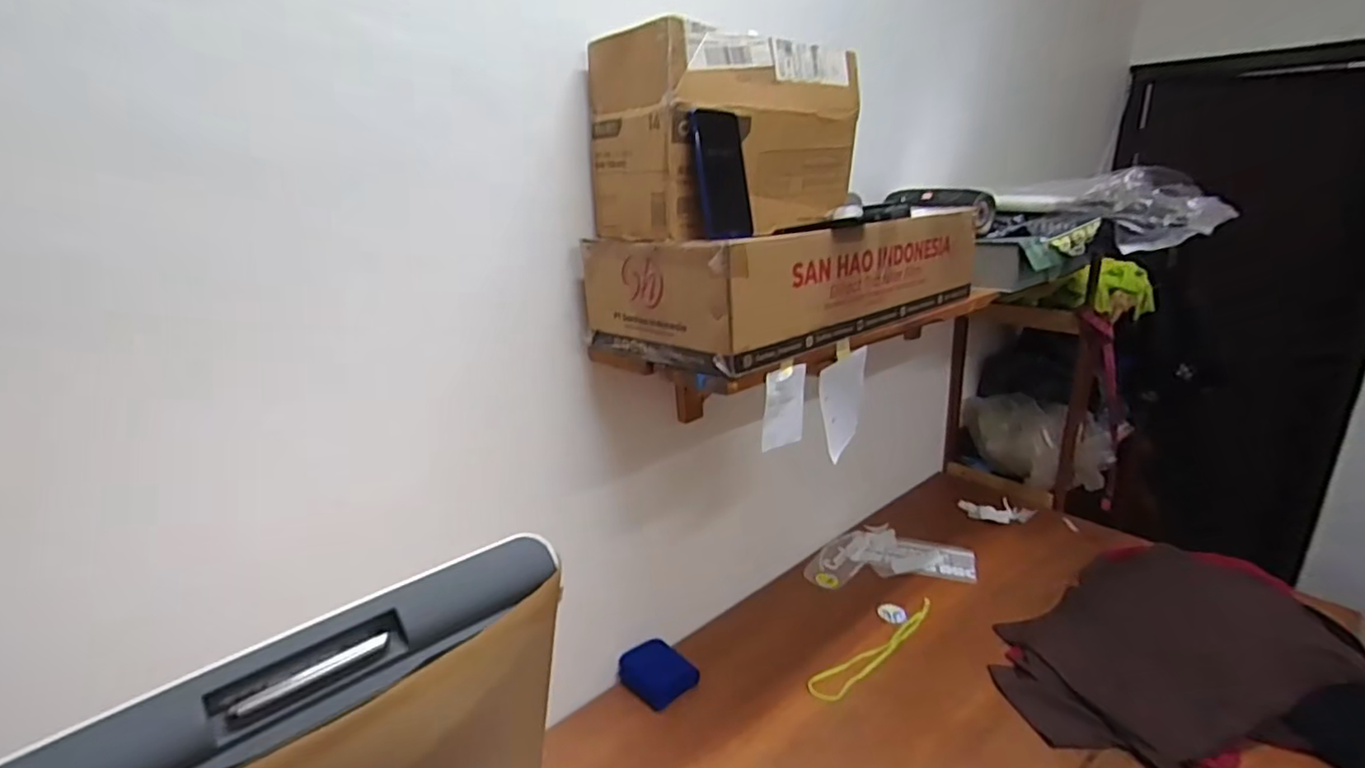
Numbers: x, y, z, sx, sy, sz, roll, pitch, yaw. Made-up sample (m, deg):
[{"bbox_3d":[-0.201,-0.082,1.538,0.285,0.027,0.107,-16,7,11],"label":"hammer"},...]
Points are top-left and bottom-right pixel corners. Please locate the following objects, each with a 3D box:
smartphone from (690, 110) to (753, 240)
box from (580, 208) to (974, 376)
[{"bbox_3d":[0.051,-0.258,0.774,0.071,0.153,0.012,-13,8,-29],"label":"smartphone"},{"bbox_3d":[0.177,-0.180,0.971,0.588,0.153,0.274,-18,24,-38],"label":"box"}]

